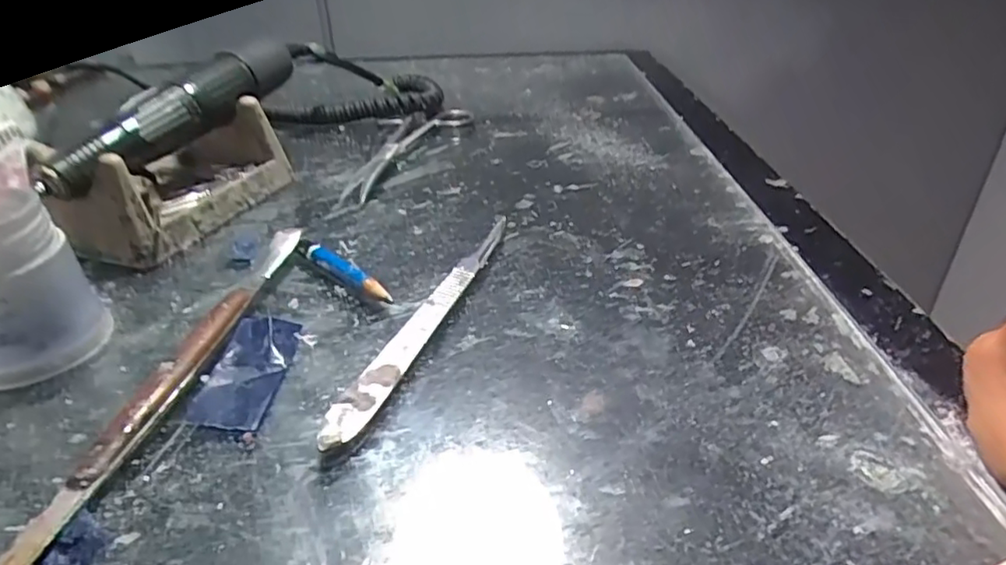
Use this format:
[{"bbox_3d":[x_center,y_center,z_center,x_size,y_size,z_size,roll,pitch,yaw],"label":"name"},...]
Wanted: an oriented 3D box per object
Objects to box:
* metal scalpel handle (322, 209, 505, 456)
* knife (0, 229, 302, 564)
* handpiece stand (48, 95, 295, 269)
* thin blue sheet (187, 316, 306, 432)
[{"bbox_3d":[-0.025,0.009,0.222,0.014,0.005,0.138,11,34,18],"label":"metal scalpel handle"},{"bbox_3d":[-0.099,0.027,0.192,0.012,0.011,0.162,4,33,8],"label":"knife"},{"bbox_3d":[-0.152,-0.050,0.287,0.062,0.040,0.099,7,33,11],"label":"handpiece stand"},{"bbox_3d":[-0.080,0.027,0.195,0.022,0.004,0.046,7,38,0],"label":"thin blue sheet"}]

